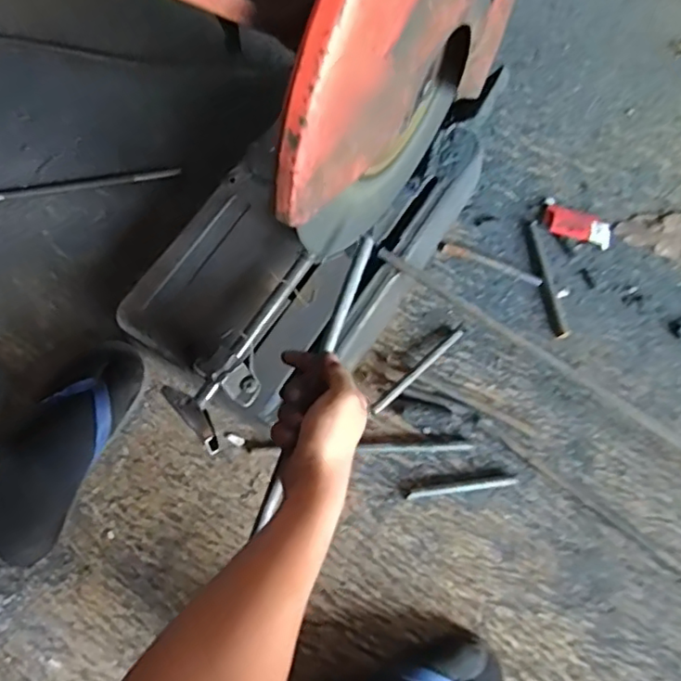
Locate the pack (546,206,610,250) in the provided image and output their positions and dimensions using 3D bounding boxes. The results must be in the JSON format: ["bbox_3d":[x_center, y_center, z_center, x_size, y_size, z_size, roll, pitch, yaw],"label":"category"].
[{"bbox_3d":[0.310,-0.150,0.778,0.085,0.012,0.043,17,72,7],"label":"pack"}]

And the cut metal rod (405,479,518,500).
[{"bbox_3d":[0.135,0.165,0.666,0.124,0.004,0.008,-7,71,-2],"label":"cut metal rod"}]

